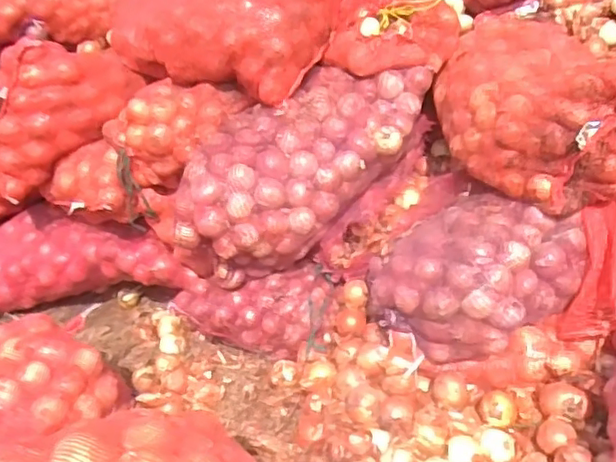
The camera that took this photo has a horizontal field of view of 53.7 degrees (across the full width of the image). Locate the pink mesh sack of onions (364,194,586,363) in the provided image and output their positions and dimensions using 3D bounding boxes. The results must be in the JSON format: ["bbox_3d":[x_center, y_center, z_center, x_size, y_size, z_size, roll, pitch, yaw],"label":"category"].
[{"bbox_3d":[0.349,0.101,1.291,0.319,0.264,0.350,-27,33,-36],"label":"pink mesh sack of onions"}]

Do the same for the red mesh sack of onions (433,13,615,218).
[{"bbox_3d":[0.525,-0.305,1.438,0.400,0.264,0.649,-3,26,6],"label":"red mesh sack of onions"}]

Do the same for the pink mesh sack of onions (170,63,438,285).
[{"bbox_3d":[-0.015,-0.168,1.499,0.701,0.320,0.314,-41,37,-16],"label":"pink mesh sack of onions"}]

